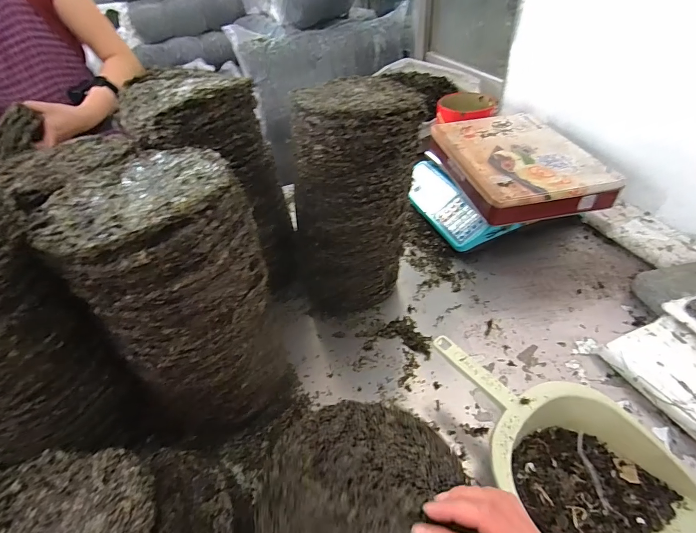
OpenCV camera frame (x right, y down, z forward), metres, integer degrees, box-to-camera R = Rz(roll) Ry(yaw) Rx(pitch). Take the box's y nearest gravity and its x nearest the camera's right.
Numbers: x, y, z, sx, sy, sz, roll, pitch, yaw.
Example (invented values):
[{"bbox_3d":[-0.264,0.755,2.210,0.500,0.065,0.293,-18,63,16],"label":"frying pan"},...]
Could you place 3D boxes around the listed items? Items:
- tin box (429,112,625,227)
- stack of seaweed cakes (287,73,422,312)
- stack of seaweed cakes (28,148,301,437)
[{"bbox_3d":[0.383,-0.248,0.846,0.281,0.065,0.385,-10,42,-5],"label":"tin box"},{"bbox_3d":[0.018,-0.123,0.639,0.191,0.350,0.193,0,42,6],"label":"stack of seaweed cakes"},{"bbox_3d":[-0.208,0.054,0.493,0.197,0.362,0.199,-23,44,-19],"label":"stack of seaweed cakes"}]

